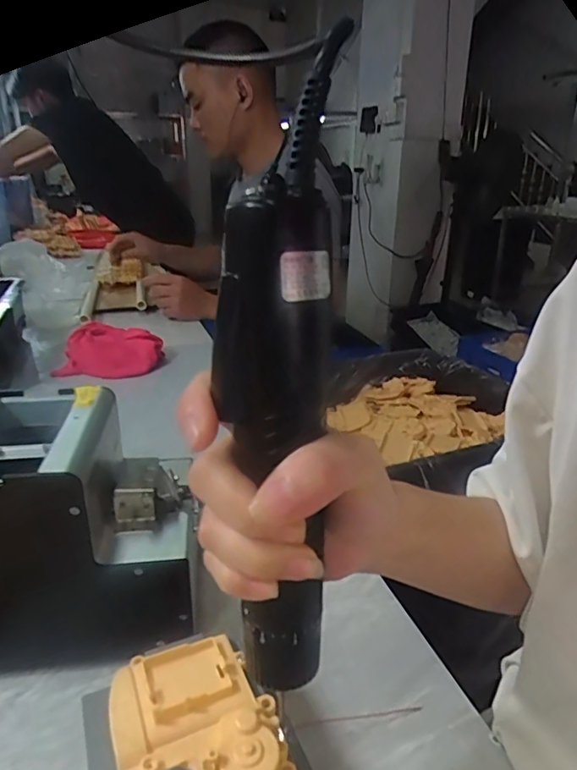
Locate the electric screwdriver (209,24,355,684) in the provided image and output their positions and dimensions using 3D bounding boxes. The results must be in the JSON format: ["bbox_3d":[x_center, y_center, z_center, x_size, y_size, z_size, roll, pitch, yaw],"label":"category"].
[{"bbox_3d":[-0.005,0.000,0.204,0.042,0.250,0.033,1,10,1],"label":"electric screwdriver"}]

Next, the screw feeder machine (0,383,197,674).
[{"bbox_3d":[-0.164,0.094,0.376,0.183,0.150,0.125,-3,23,-10],"label":"screw feeder machine"}]

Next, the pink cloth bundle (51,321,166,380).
[{"bbox_3d":[-0.283,-0.056,0.839,0.142,0.053,0.087,6,23,11],"label":"pink cloth bundle"}]

